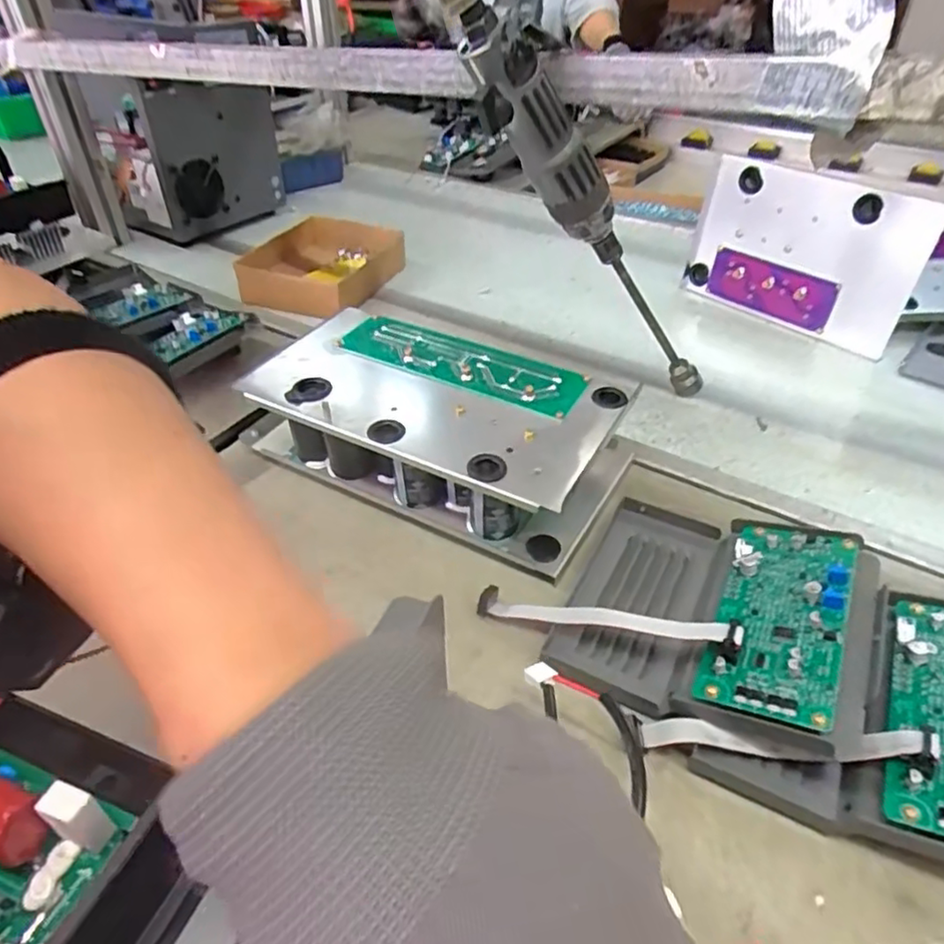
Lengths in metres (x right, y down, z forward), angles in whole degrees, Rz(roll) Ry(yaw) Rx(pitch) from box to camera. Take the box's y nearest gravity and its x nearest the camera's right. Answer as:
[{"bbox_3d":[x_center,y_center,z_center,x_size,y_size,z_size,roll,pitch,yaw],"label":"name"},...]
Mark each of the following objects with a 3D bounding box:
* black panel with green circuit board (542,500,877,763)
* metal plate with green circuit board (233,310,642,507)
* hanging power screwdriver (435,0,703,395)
[{"bbox_3d":[0.148,0.078,0.403,0.160,0.052,0.159,18,44,20],"label":"black panel with green circuit board"},{"bbox_3d":[-0.029,-0.060,0.500,0.269,0.014,0.144,19,44,21],"label":"metal plate with green circuit board"},{"bbox_3d":[0.086,-0.181,0.470,0.053,0.421,0.054,-39,44,9],"label":"hanging power screwdriver"}]

